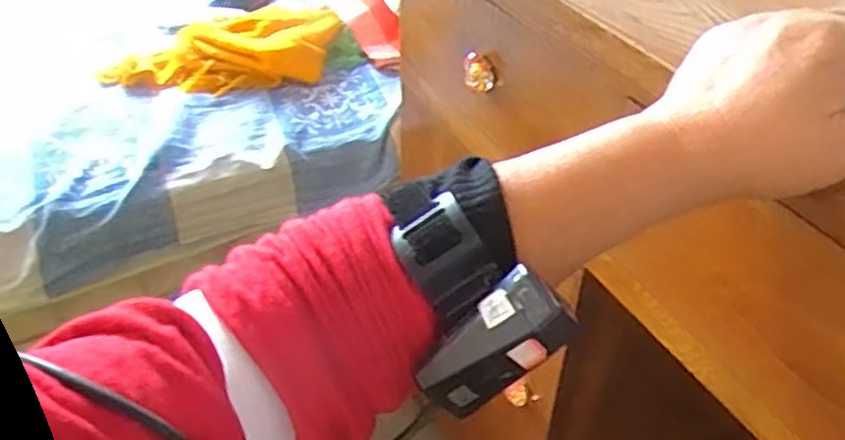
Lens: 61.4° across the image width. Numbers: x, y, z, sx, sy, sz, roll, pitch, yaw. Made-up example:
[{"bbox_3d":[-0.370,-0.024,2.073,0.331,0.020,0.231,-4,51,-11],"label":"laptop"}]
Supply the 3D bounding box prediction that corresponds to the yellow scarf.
[{"bbox_3d":[-0.277,-0.228,0.970,0.323,0.080,0.133,-4,39,-5],"label":"yellow scarf"}]

